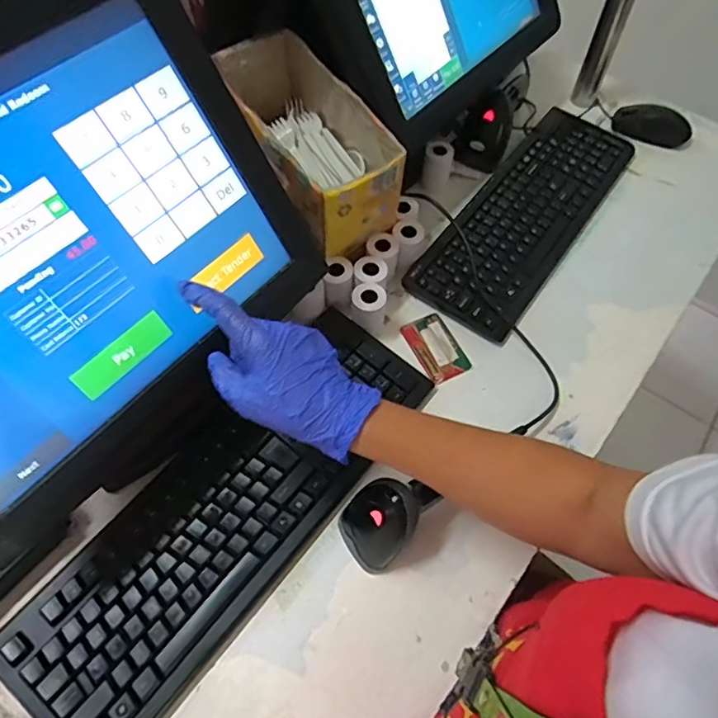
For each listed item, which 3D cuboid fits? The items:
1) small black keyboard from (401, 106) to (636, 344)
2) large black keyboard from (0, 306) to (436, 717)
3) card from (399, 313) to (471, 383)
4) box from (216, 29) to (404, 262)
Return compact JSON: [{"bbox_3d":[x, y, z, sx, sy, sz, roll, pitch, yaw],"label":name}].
[{"bbox_3d":[0.230,-0.201,0.710,0.139,0.019,0.410,33,65,16],"label":"small black keyboard"},{"bbox_3d":[-0.117,0.135,0.518,0.145,0.029,0.449,36,66,17],"label":"large black keyboard"},{"bbox_3d":[0.089,-0.013,0.621,0.053,0.005,0.080,-23,67,-19],"label":"card"},{"bbox_3d":[-0.061,-0.248,0.613,0.122,0.119,0.243,-26,64,-15],"label":"box"}]

